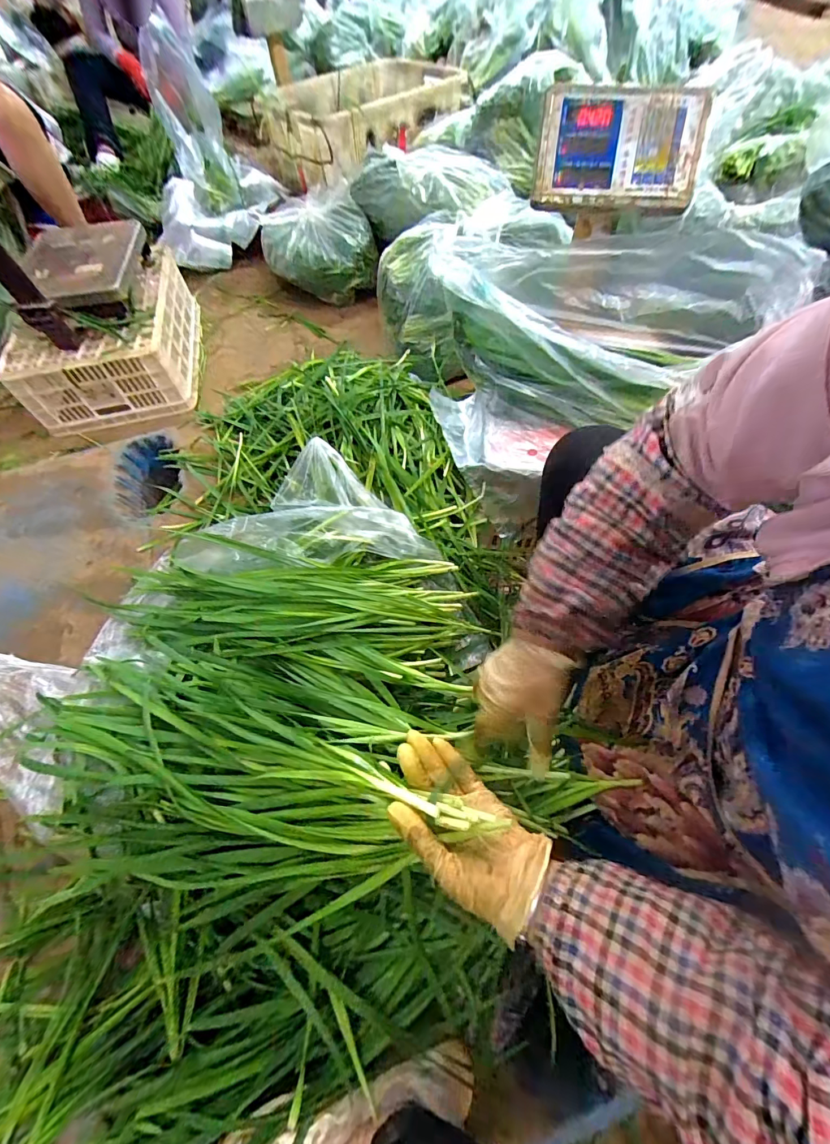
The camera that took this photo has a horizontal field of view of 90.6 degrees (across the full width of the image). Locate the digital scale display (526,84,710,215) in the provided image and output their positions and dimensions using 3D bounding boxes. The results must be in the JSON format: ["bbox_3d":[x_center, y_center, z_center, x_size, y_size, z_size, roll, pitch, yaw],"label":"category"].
[{"bbox_3d":[0.309,-0.643,0.625,0.234,0.148,0.043,9,23,9],"label":"digital scale display"}]

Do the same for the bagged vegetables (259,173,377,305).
[{"bbox_3d":[-0.329,-1.097,1.387,0.336,0.214,0.406,-19,61,-7],"label":"bagged vegetables"}]

